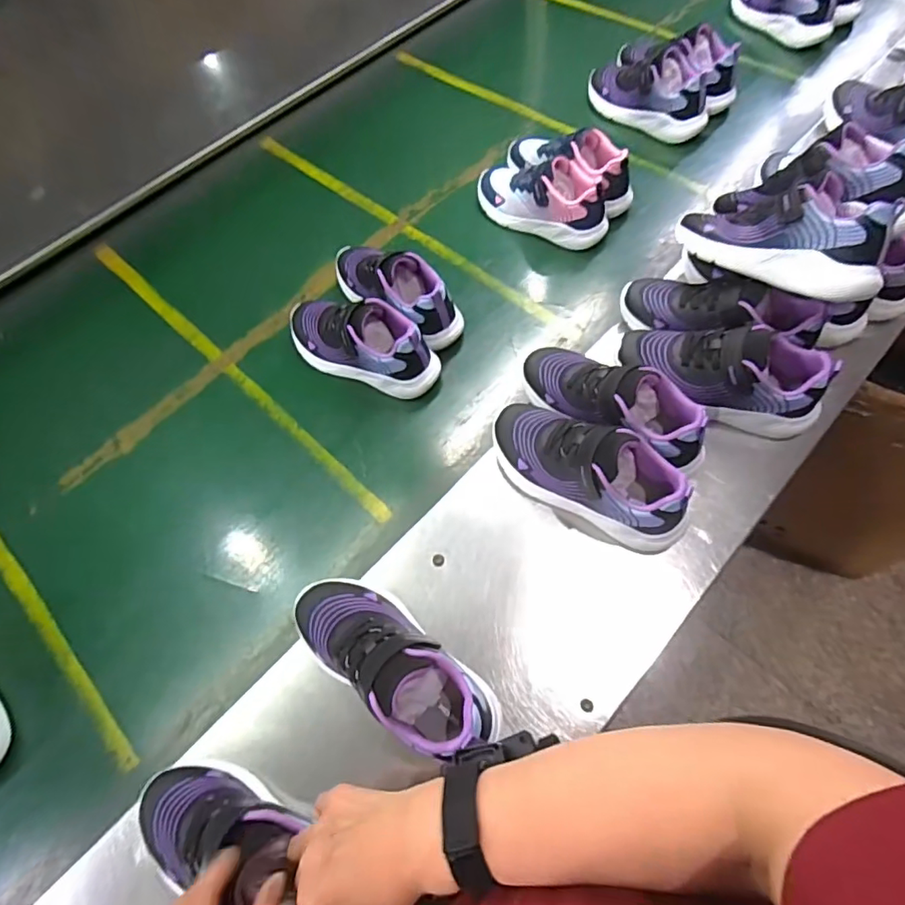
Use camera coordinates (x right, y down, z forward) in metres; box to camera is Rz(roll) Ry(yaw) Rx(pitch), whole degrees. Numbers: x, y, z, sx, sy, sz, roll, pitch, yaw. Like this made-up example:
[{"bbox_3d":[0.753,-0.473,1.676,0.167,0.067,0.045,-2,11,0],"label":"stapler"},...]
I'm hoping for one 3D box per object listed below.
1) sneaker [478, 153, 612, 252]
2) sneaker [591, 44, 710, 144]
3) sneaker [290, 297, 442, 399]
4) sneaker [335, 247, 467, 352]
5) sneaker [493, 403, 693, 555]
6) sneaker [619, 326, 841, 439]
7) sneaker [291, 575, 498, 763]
[{"bbox_3d":[0.133,-0.382,0.781,0.208,0.093,0.084,33,70,18],"label":"sneaker"},{"bbox_3d":[0.320,-0.602,0.880,0.216,0.091,0.090,33,70,18],"label":"sneaker"},{"bbox_3d":[-0.120,-0.145,0.682,0.213,0.089,0.081,24,67,14],"label":"sneaker"},{"bbox_3d":[-0.086,-0.223,0.716,0.224,0.092,0.076,35,70,19],"label":"sneaker"},{"bbox_3d":[0.137,0.012,0.543,0.220,0.093,0.084,29,68,16],"label":"sneaker"},{"bbox_3d":[0.291,-0.089,0.581,0.213,0.078,0.090,15,65,11],"label":"sneaker"},{"bbox_3d":[-0.054,0.182,0.471,0.209,0.090,0.081,34,70,18],"label":"sneaker"}]

